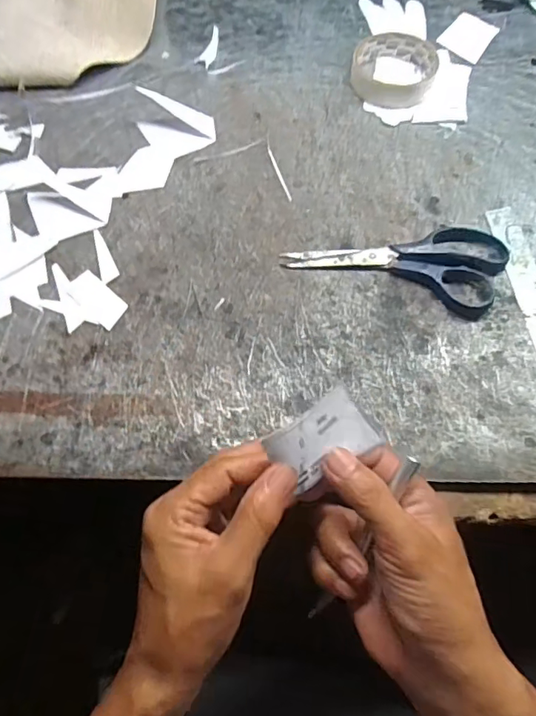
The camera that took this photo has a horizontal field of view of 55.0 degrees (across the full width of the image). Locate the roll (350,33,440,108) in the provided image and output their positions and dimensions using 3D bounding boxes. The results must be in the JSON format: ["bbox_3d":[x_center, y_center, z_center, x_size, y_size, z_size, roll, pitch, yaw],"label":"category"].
[{"bbox_3d":[0.125,-0.288,0.512,0.081,0.023,0.081,1,68,-1],"label":"roll"}]

